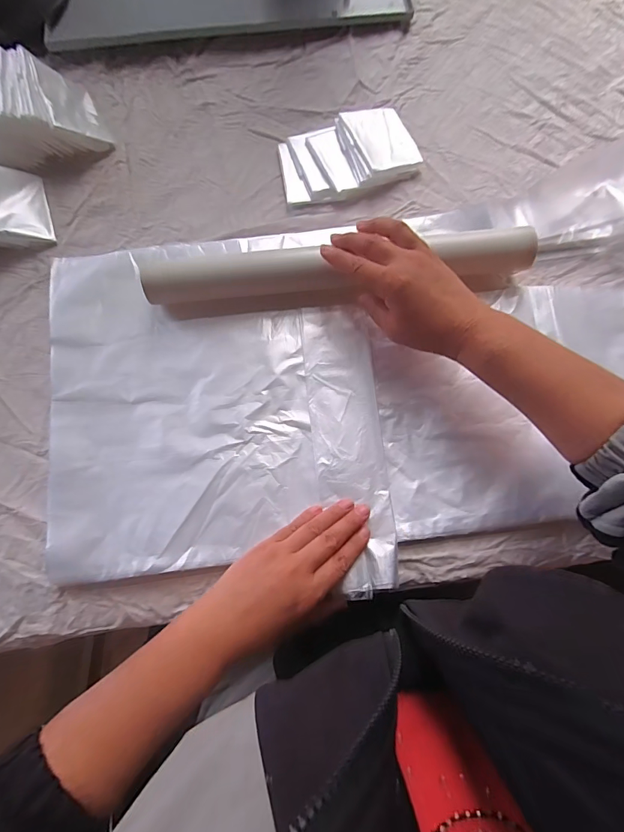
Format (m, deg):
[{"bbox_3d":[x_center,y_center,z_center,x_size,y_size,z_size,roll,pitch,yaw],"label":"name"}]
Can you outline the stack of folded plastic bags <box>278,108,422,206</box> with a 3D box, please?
[{"bbox_3d":[0.036,-0.286,0.445,0.145,0.021,0.091,-21,76,-4],"label":"stack of folded plastic bags"}]

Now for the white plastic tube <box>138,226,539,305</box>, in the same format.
[{"bbox_3d":[0.022,-0.140,0.385,0.359,0.041,0.049,-7,75,-1],"label":"white plastic tube"}]

